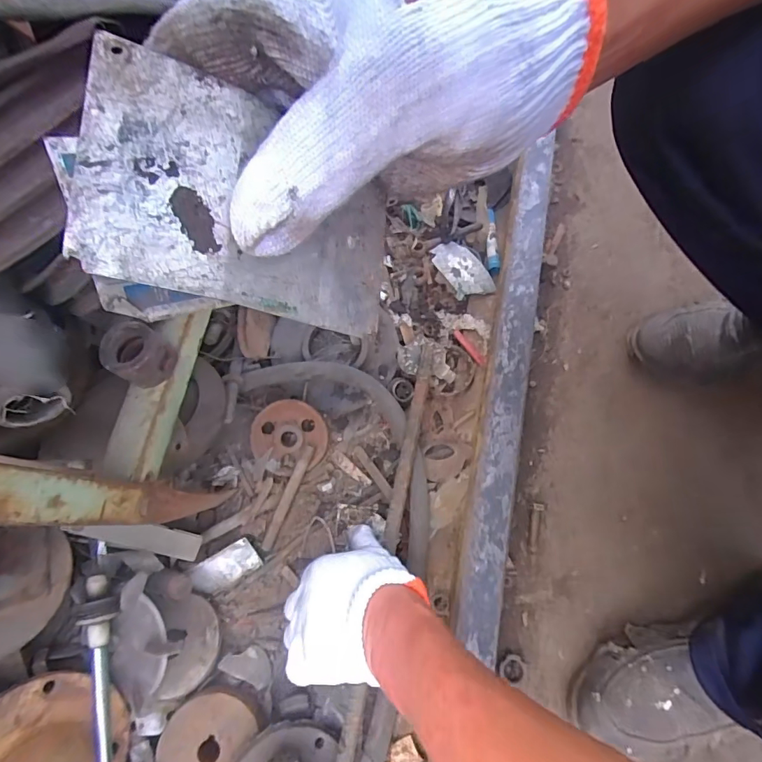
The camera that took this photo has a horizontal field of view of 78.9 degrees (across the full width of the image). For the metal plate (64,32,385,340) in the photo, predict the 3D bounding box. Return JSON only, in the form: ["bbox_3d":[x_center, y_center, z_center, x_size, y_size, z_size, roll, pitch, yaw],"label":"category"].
[{"bbox_3d":[-0.038,-0.055,0.155,0.107,0.011,0.064,7,88,-44],"label":"metal plate"}]

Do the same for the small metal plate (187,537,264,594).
[{"bbox_3d":[-0.155,0.185,0.459,0.065,0.004,0.034,-28,103,-9],"label":"small metal plate"}]

